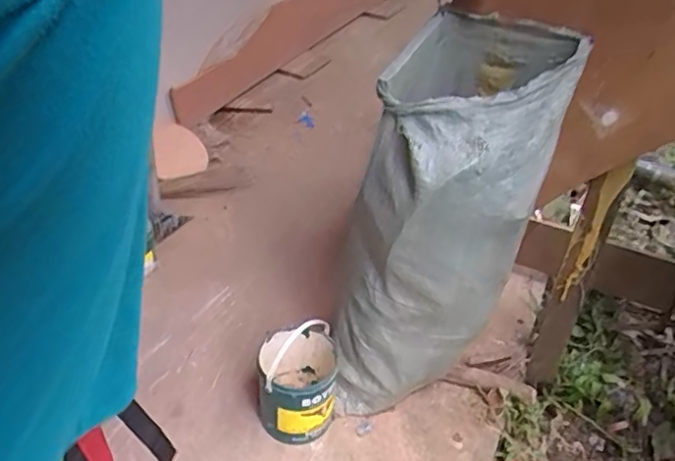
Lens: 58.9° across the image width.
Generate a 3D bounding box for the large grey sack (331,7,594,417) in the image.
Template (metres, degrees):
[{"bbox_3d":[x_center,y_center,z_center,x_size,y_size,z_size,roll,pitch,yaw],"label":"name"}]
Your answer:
[{"bbox_3d":[0.174,0.025,1.207,0.316,0.894,0.270,28,24,26],"label":"large grey sack"}]

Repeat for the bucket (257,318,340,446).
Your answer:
[{"bbox_3d":[-0.090,0.338,1.309,0.169,0.216,0.178,4,38,-3],"label":"bucket"}]

